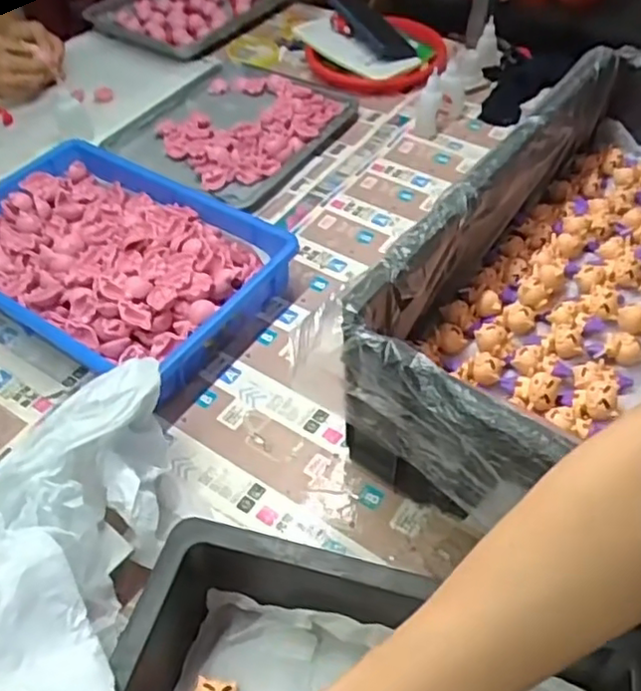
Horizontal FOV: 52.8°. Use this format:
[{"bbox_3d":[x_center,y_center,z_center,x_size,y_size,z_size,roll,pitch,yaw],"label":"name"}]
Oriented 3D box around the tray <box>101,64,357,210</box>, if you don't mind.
[{"bbox_3d":[-0.130,-0.323,0.919,0.302,0.030,0.273,27,56,25],"label":"tray"}]

